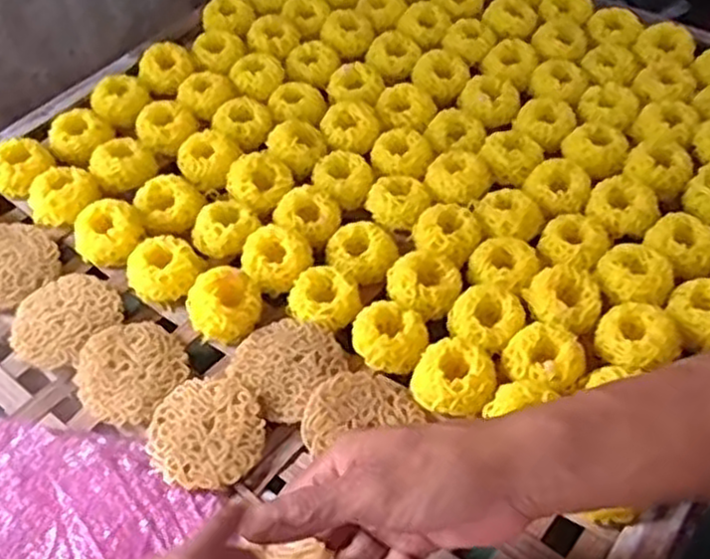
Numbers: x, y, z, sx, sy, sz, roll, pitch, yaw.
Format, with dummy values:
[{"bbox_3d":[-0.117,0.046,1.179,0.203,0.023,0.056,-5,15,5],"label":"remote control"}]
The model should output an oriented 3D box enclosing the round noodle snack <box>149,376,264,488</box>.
[{"bbox_3d":[-0.094,0.096,0.480,0.070,0.010,0.070,-1,56,2],"label":"round noodle snack"}]

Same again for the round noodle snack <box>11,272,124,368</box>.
[{"bbox_3d":[-0.206,0.028,0.541,0.064,0.017,0.073,34,64,22],"label":"round noodle snack"}]

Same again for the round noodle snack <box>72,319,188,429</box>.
[{"bbox_3d":[-0.152,0.059,0.512,0.072,0.008,0.070,-1,56,2],"label":"round noodle snack"}]

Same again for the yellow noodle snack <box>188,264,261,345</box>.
[{"bbox_3d":[-0.090,0.014,0.533,0.044,0.029,0.050,22,60,17],"label":"yellow noodle snack"}]

